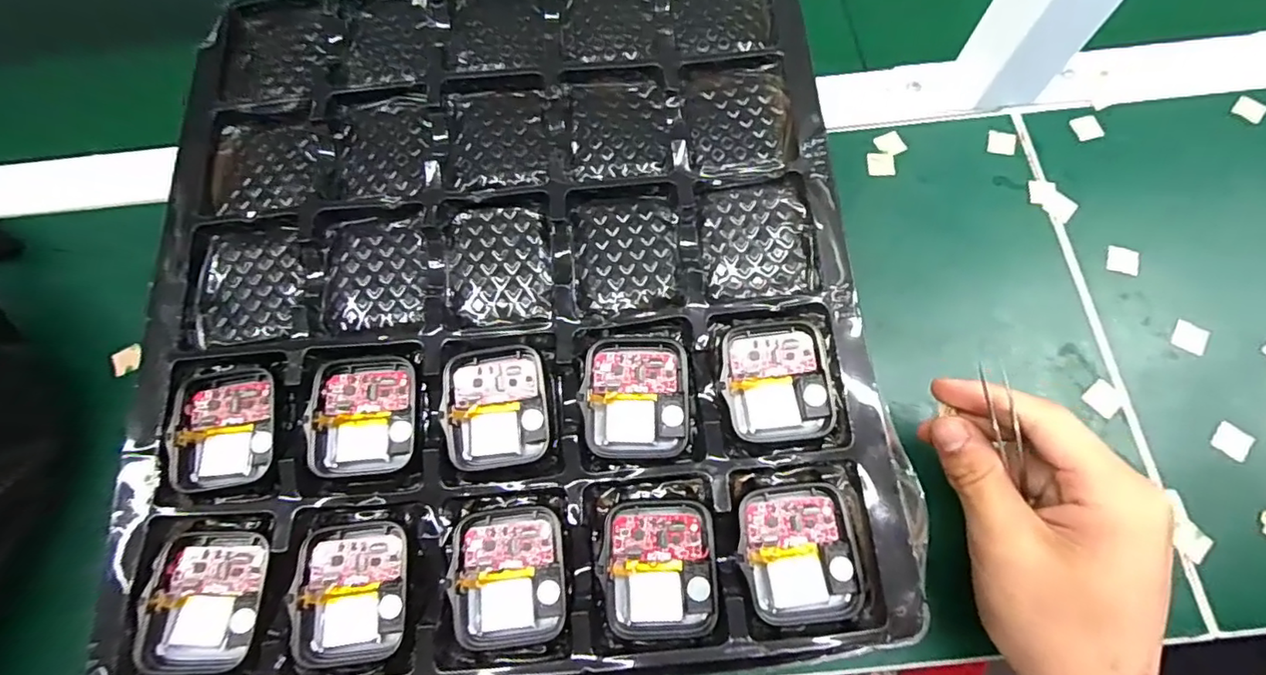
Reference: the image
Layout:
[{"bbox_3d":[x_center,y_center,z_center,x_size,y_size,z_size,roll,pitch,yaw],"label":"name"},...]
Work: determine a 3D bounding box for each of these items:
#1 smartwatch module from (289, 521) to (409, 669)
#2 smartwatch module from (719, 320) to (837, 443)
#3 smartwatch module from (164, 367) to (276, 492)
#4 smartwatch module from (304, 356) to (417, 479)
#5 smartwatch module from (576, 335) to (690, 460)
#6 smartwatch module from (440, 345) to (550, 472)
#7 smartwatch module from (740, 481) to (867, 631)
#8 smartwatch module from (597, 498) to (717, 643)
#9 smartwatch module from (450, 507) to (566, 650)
[{"bbox_3d":[-0.092,0.084,0.187,0.035,0.005,0.043,-5,70,1],"label":"smartwatch module"},{"bbox_3d":[0.051,0.015,0.205,0.036,0.008,0.042,-6,70,0],"label":"smartwatch module"},{"bbox_3d":[-0.147,0.032,0.206,0.036,0.005,0.043,-11,70,-1],"label":"smartwatch module"},{"bbox_3d":[-0.097,0.028,0.206,0.035,0.006,0.043,0,70,3],"label":"smartwatch module"},{"bbox_3d":[0.001,0.021,0.204,0.037,0.009,0.042,-1,70,2],"label":"smartwatch module"},{"bbox_3d":[-0.049,0.025,0.206,0.035,0.009,0.042,-6,70,0],"label":"smartwatch module"},{"bbox_3d":[0.055,0.072,0.189,0.036,0.005,0.042,-7,70,0],"label":"smartwatch module"},{"bbox_3d":[0.009,0.077,0.190,0.036,0.008,0.043,-1,70,2],"label":"smartwatch module"},{"bbox_3d":[-0.041,0.079,0.192,0.036,0.010,0.043,-7,70,0],"label":"smartwatch module"}]

